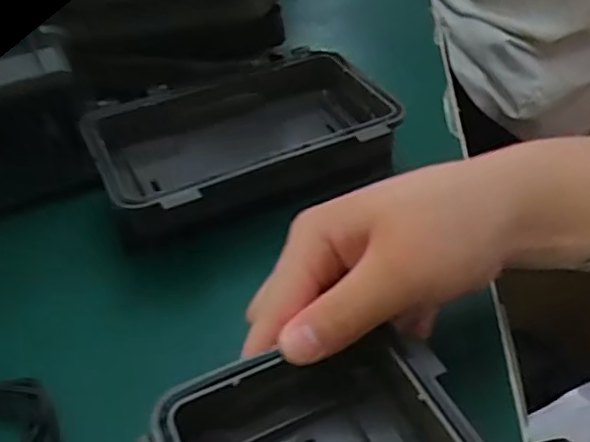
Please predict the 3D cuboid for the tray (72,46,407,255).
[{"bbox_3d":[-0.029,-0.046,0.372,0.167,0.047,0.105,-20,45,-17],"label":"tray"}]

